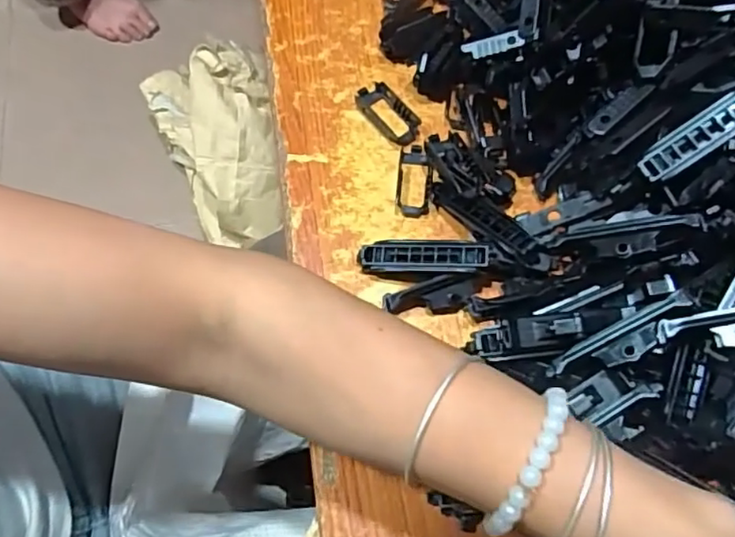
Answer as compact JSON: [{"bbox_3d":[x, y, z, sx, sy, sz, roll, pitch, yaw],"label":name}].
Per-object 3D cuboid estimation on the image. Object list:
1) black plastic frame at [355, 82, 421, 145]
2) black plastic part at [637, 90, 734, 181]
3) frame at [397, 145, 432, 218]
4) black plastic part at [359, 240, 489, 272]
[{"bbox_3d":[0.013,-0.107,0.414,0.026,0.008,0.052,-39,74,-15],"label":"black plastic frame"},{"bbox_3d":[0.180,-0.073,0.321,0.075,0.007,0.021,-35,71,12],"label":"black plastic part"},{"bbox_3d":[0.031,-0.057,0.394,0.021,0.004,0.051,7,68,2],"label":"frame"},{"bbox_3d":[0.032,-0.007,0.357,0.075,0.007,0.020,0,67,16],"label":"black plastic part"}]

